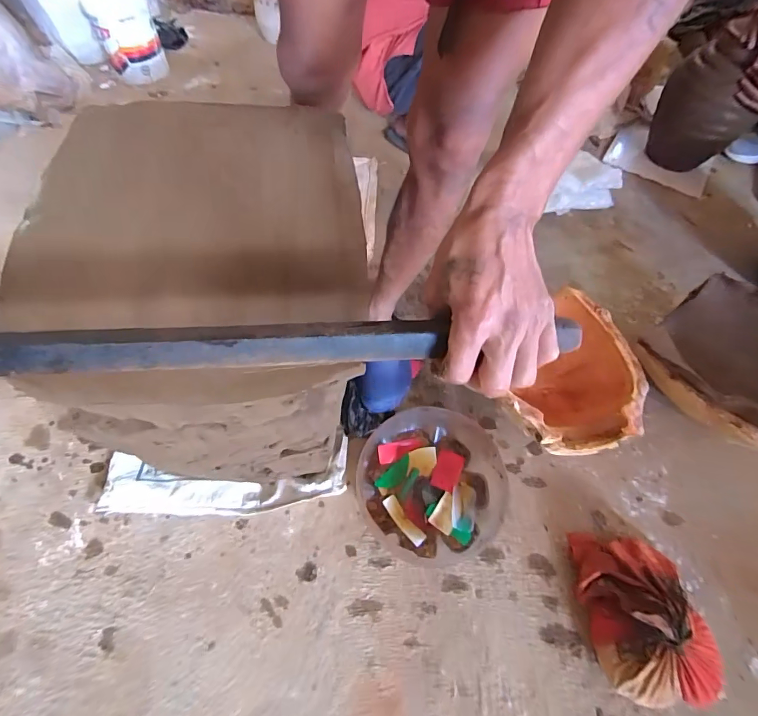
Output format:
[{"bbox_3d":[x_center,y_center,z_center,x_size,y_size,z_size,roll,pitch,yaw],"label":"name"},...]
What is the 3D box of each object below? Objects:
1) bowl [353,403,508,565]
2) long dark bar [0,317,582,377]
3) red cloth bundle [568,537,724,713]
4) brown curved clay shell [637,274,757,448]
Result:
[{"bbox_3d":[0.093,0.220,0.722,0.253,0.107,0.255,1,61,-3],"label":"bowl"},{"bbox_3d":[-0.082,-0.011,0.307,0.478,0.020,0.031,-2,60,-7],"label":"long dark bar"},{"bbox_3d":[0.415,0.389,0.645,0.169,0.110,0.235,-5,62,-6],"label":"red cloth bundle"},{"bbox_3d":[0.692,0.025,0.787,0.306,0.144,0.326,-36,68,-21],"label":"brown curved clay shell"}]

